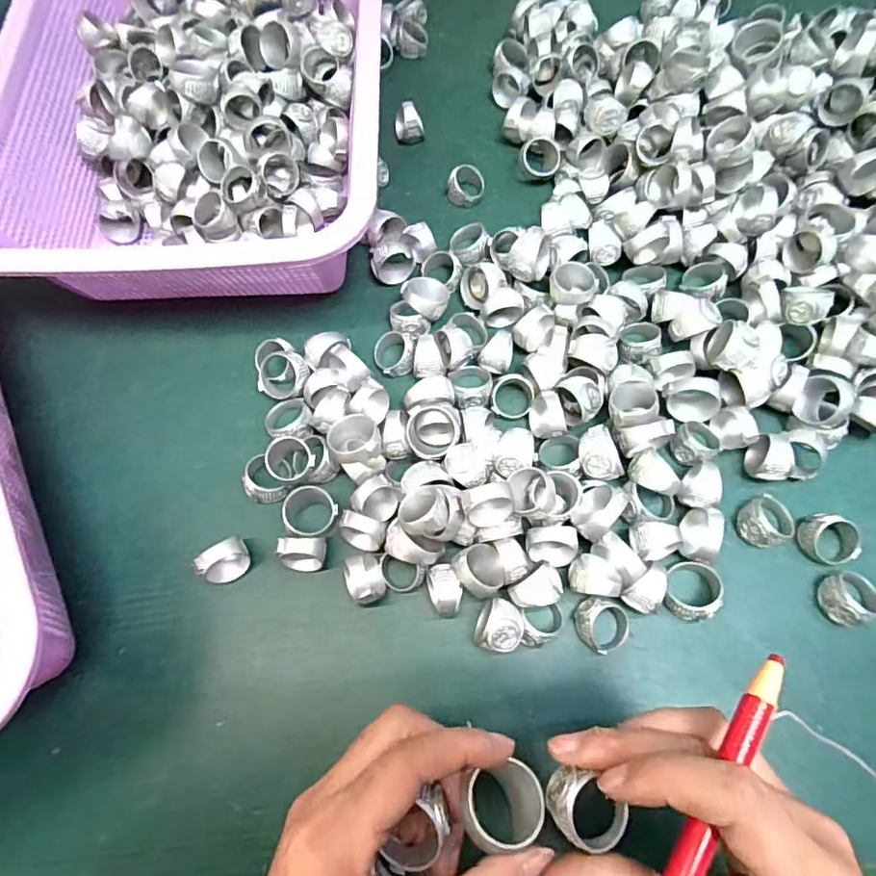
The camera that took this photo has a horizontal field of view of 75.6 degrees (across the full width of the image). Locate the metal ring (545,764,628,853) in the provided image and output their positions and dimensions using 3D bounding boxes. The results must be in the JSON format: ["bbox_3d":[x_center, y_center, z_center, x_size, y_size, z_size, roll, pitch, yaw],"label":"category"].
[{"bbox_3d":[0.047,0.118,0.179,0.018,0.011,0.025,-43,76,-10],"label":"metal ring"}]

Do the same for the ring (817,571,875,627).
[{"bbox_3d":[0.200,0.075,0.272,0.030,0.017,0.022,-20,71,-5],"label":"ring"}]

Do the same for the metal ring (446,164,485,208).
[{"bbox_3d":[0.019,-0.167,0.376,0.025,0.013,0.027,45,74,-16],"label":"metal ring"}]

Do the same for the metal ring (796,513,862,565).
[{"bbox_3d":[0.197,0.051,0.282,0.026,0.016,0.023,11,71,5],"label":"metal ring"}]

